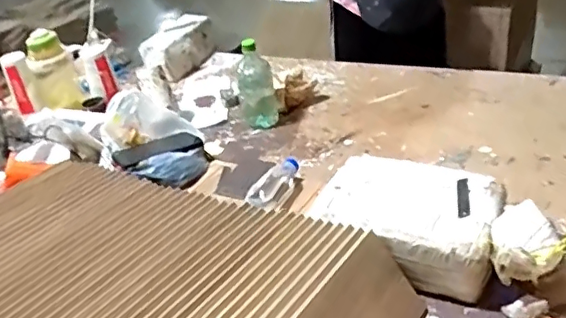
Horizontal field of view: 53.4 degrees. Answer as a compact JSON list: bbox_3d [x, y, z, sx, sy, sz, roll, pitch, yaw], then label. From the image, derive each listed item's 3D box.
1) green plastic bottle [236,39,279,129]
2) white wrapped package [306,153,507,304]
[{"bbox_3d":[-0.064,-0.177,1.298,0.086,0.195,0.075,-8,32,0],"label":"green plastic bottle"},{"bbox_3d":[0.196,0.102,0.882,0.266,0.104,0.207,11,37,27],"label":"white wrapped package"}]

